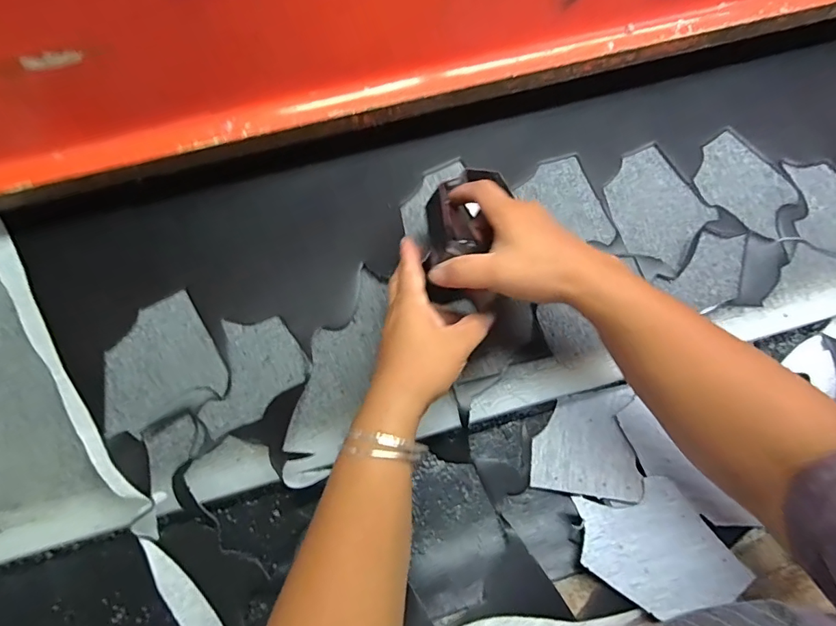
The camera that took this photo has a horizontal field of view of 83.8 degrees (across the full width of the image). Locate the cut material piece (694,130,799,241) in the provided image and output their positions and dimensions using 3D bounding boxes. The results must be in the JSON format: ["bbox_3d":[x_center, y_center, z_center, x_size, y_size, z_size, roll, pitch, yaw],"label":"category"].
[{"bbox_3d":[0.361,-0.143,0.512,0.111,0.004,0.097,42,75,12],"label":"cut material piece"}]

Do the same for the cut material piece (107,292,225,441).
[{"bbox_3d":[-0.239,0.047,0.423,0.105,0.005,0.108,-31,74,-12],"label":"cut material piece"}]

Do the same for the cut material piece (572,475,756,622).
[{"bbox_3d":[0.198,0.193,0.386,0.120,0.012,0.097,-11,61,-8],"label":"cut material piece"}]

